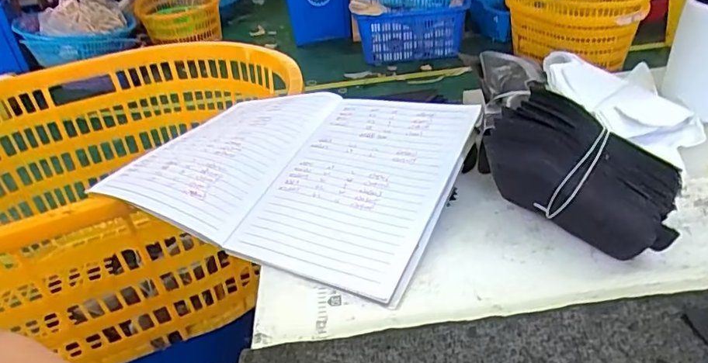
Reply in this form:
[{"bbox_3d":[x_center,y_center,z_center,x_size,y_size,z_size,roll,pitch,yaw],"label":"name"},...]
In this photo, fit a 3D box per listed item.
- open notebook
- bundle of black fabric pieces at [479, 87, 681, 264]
[{"bbox_3d":[-0.064,-0.022,0.546,0.328,0.031,0.239,15,49,23],"label":"open notebook"},{"bbox_3d":[0.188,-0.006,0.438,0.155,0.092,0.078,18,42,31],"label":"bundle of black fabric pieces"}]

